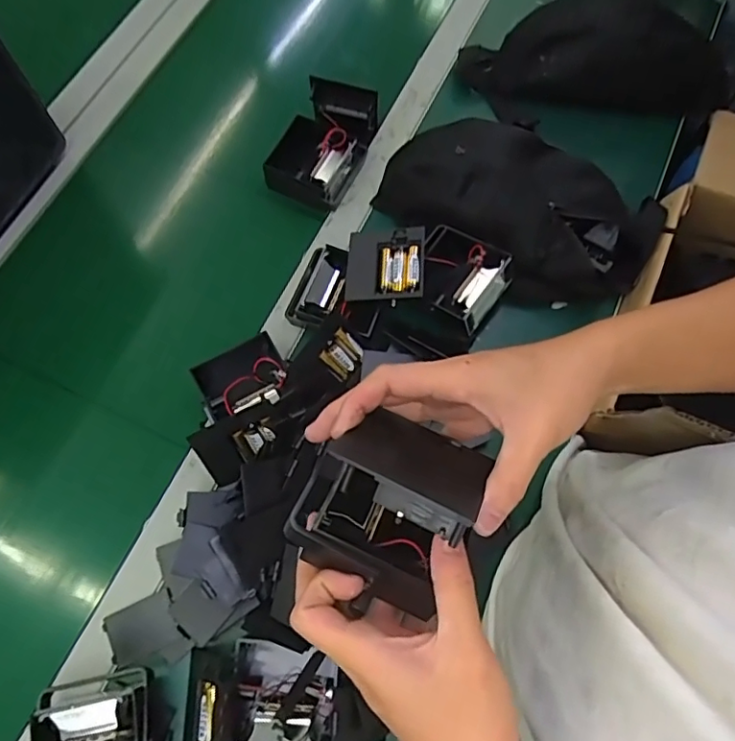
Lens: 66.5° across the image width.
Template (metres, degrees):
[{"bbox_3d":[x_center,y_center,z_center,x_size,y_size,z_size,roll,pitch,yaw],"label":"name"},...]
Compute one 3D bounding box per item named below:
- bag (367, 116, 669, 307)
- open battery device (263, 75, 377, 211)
[{"bbox_3d":[0.166,-0.188,0.605,0.295,0.077,0.177,30,72,10],"label":"bag"},{"bbox_3d":[-0.054,-0.261,0.645,0.090,0.072,0.116,22,70,7],"label":"open battery device"}]

